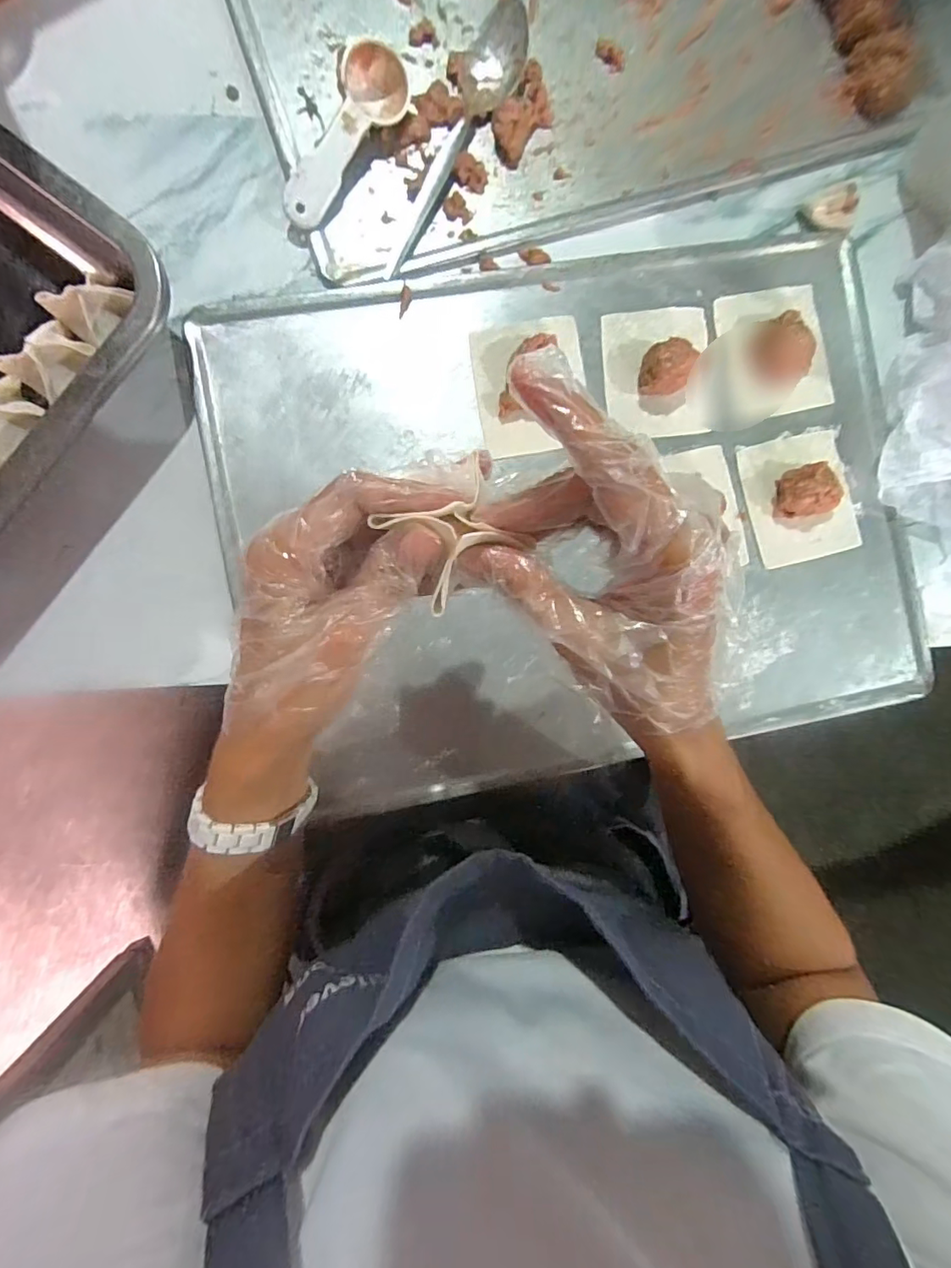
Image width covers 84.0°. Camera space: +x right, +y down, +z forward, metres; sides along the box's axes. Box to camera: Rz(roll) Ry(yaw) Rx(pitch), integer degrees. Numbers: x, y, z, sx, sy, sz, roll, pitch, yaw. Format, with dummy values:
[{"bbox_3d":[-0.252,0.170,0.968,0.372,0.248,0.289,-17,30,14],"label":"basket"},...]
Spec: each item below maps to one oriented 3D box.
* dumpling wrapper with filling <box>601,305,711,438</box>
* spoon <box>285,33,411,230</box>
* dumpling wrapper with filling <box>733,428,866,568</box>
[{"bbox_3d":[0.123,-0.177,0.348,0.070,0.025,0.084,-4,91,-5],"label":"dumpling wrapper with filling"},{"bbox_3d":[-0.081,-0.305,0.326,0.037,0.022,0.113,31,88,-5],"label":"spoon"},{"bbox_3d":[0.226,-0.094,0.355,0.072,0.022,0.084,-13,92,-5],"label":"dumpling wrapper with filling"}]

